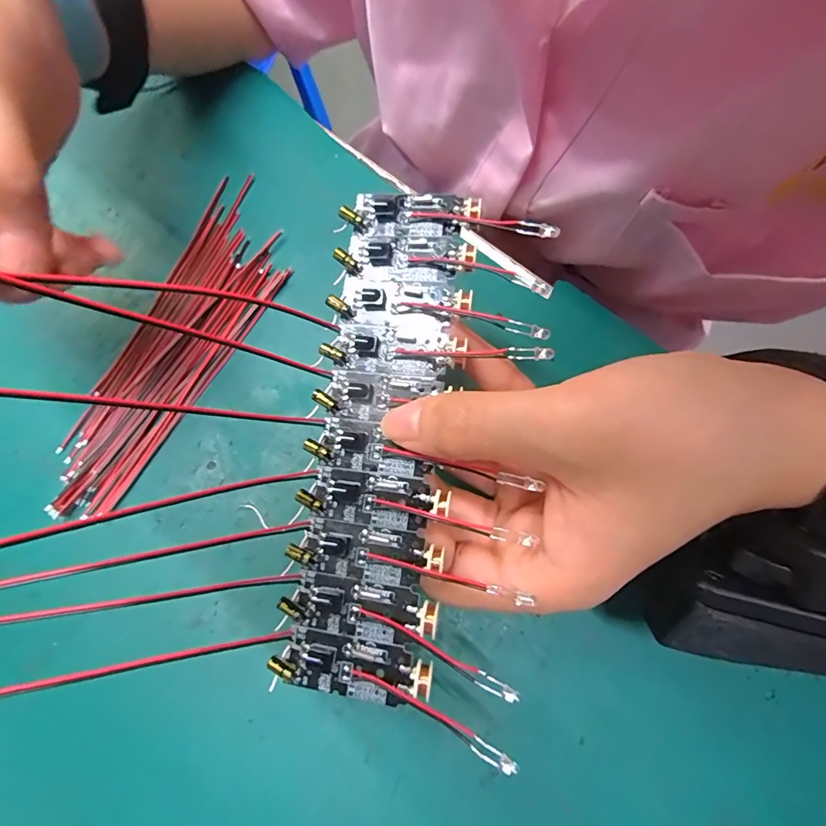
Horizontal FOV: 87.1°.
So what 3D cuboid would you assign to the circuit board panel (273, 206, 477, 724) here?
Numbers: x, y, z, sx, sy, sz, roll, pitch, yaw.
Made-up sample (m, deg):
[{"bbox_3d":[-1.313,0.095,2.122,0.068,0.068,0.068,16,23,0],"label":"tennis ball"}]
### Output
[{"bbox_3d":[-0.010,0.003,0.135,0.043,0.010,0.153,7,81,1],"label":"circuit board panel"}]

